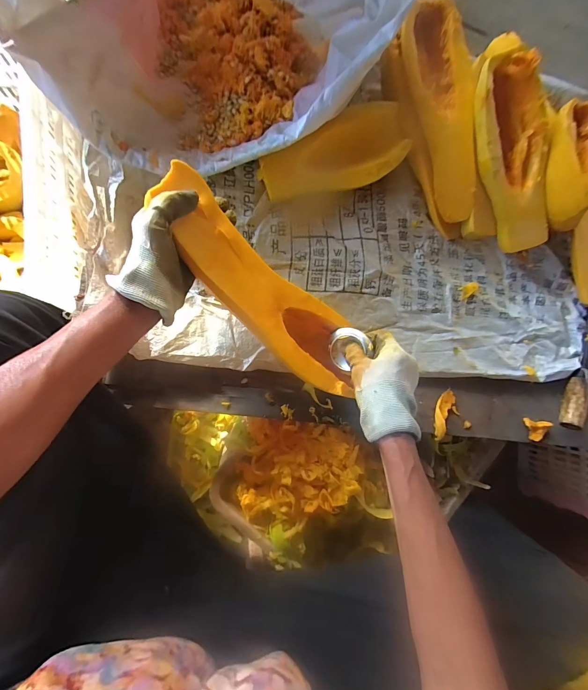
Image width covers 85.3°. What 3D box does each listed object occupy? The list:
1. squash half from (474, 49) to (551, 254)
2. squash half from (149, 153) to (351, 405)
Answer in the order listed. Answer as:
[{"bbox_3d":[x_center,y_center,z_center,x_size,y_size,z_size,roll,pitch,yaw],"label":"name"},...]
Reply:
[{"bbox_3d":[0.323,-0.269,0.466,0.096,0.048,0.262,-24,110,-7],"label":"squash half"},{"bbox_3d":[-0.032,-0.062,0.379,0.091,0.052,0.305,-46,115,-6],"label":"squash half"}]

